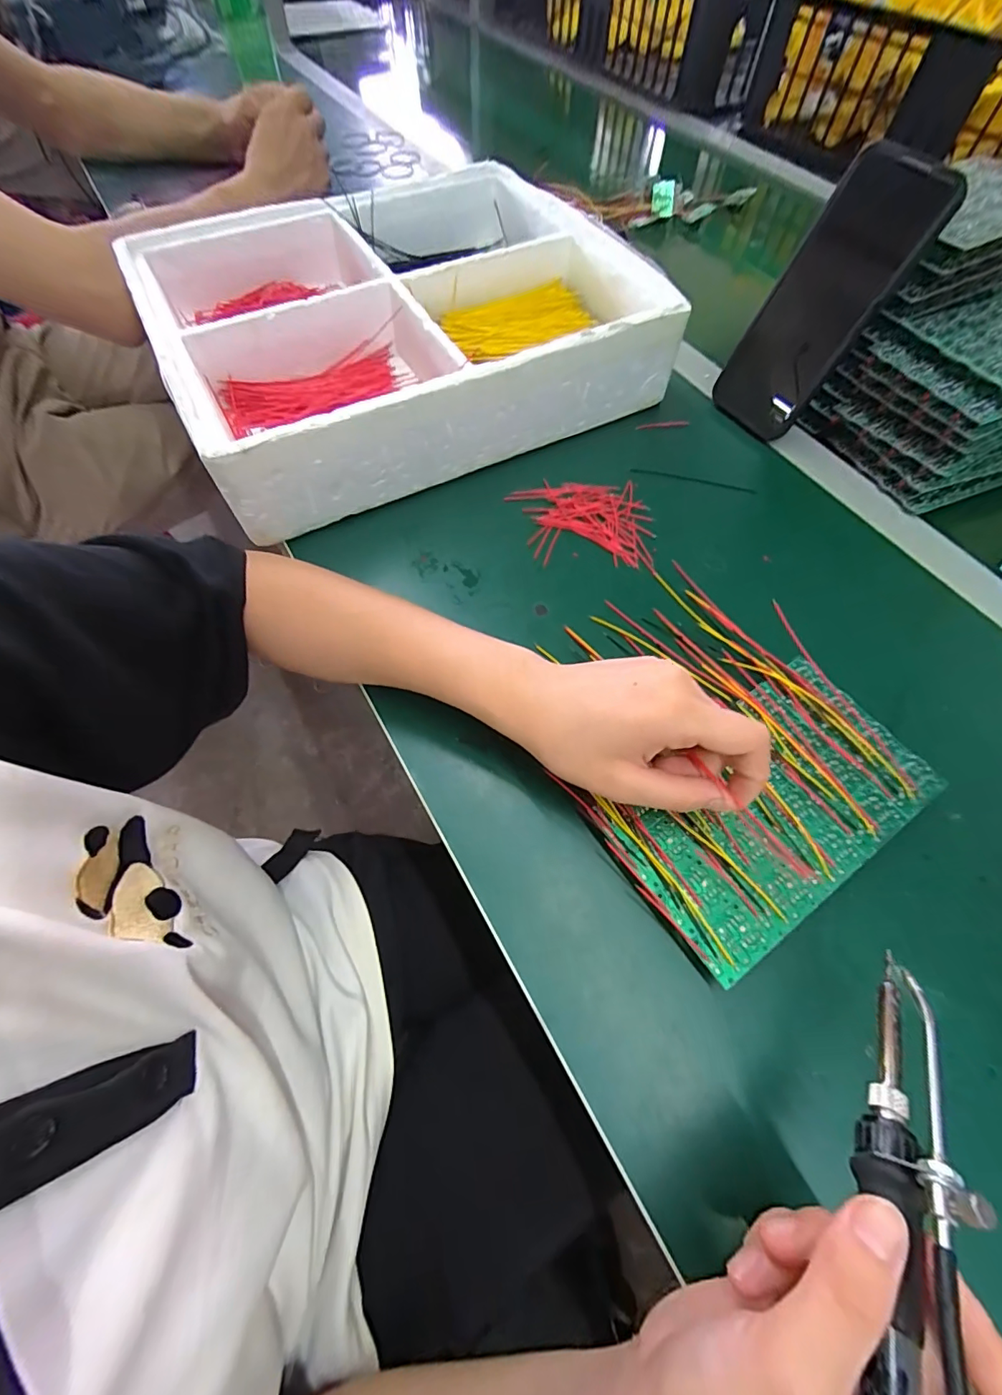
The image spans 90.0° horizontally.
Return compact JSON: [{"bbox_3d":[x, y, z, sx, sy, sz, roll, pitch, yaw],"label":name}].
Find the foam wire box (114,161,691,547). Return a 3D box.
[{"bbox_3d":[-0.090,-0.326,0.437,0.371,0.079,0.320,-26,66,-12],"label":"foam wire box"}]

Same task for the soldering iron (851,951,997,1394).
[{"bbox_3d":[0.126,0.177,0.146,0.025,0.034,0.206,28,53,13],"label":"soldering iron"}]

